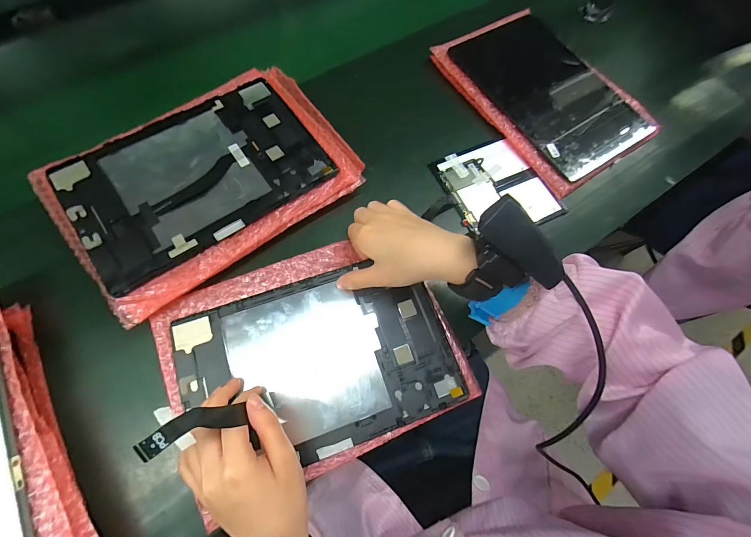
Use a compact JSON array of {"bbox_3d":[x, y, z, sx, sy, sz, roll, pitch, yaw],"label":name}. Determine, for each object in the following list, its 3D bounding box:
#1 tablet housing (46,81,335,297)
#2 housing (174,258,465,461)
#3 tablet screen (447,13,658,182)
[{"bbox_3d":[-0.188,-0.103,0.355,0.249,0.005,0.160,-34,77,-16],"label":"tablet housing"},{"bbox_3d":[-0.052,0.086,0.319,0.246,0.011,0.161,-18,73,-8],"label":"housing"},{"bbox_3d":[0.238,-0.246,0.451,0.169,0.011,0.251,-32,75,-13],"label":"tablet screen"}]

